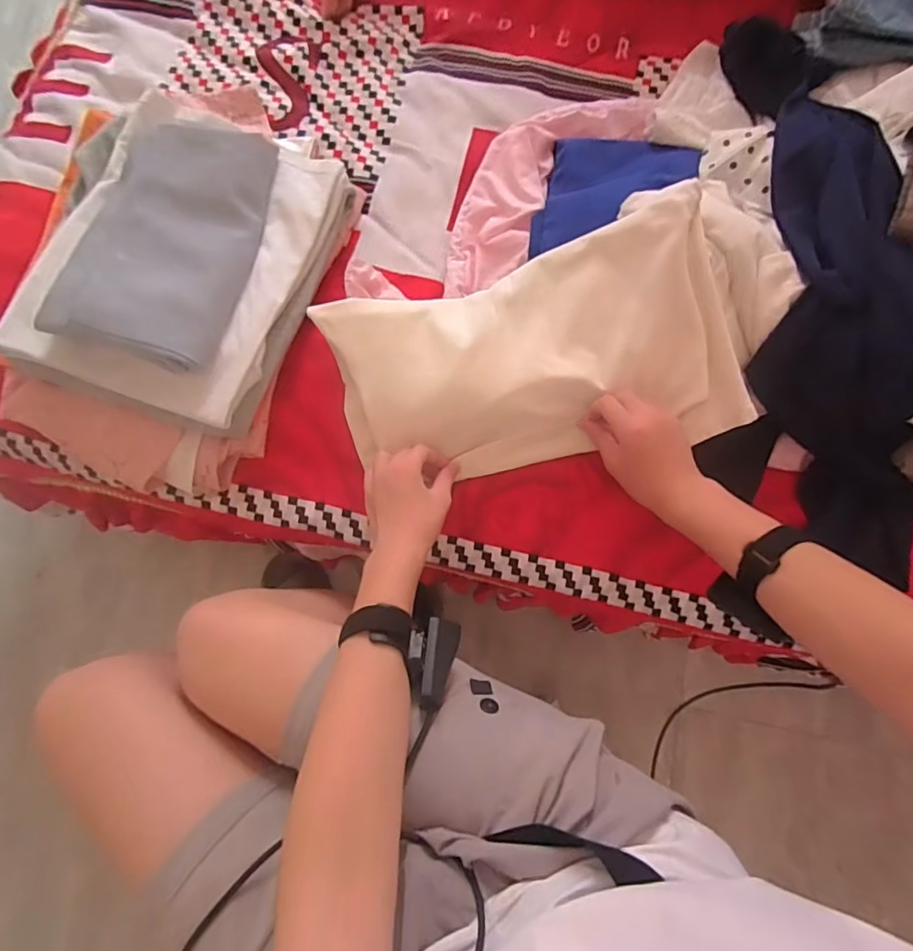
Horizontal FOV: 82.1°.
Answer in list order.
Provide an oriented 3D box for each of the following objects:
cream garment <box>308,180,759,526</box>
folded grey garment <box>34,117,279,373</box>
[{"bbox_3d":[0.072,-0.117,0.542,0.386,0.114,0.218,-14,79,-2],"label":"cream garment"},{"bbox_3d":[-0.284,-0.241,0.524,0.149,0.031,0.267,15,71,-16],"label":"folded grey garment"}]

